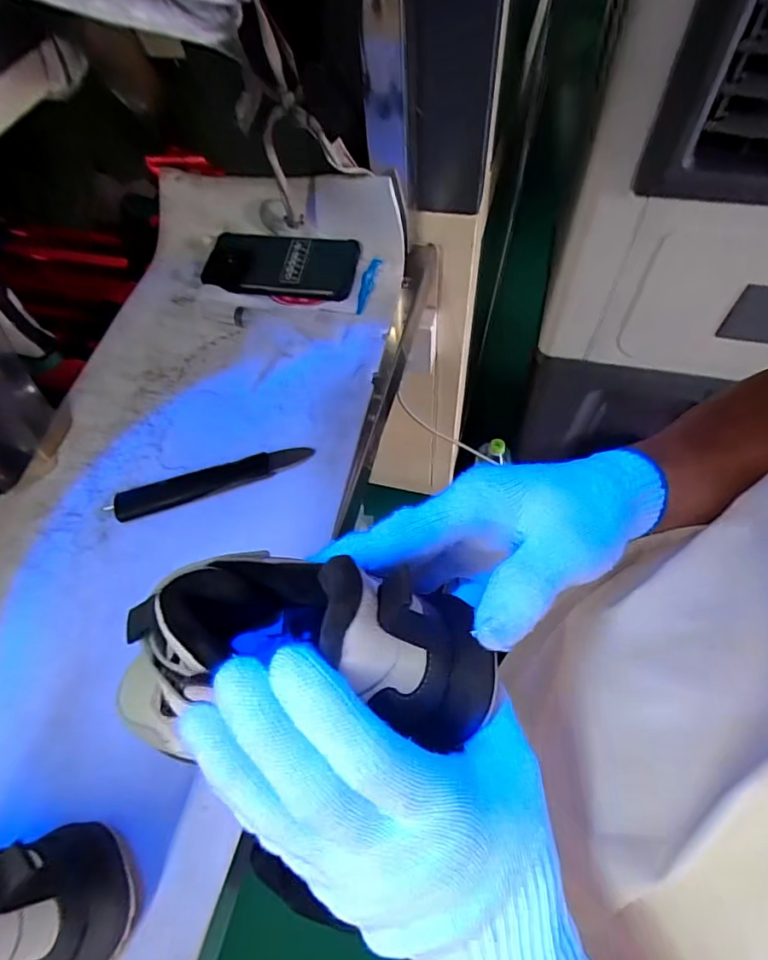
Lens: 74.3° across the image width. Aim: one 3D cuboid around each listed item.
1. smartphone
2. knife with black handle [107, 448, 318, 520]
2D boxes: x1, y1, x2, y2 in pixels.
[{"bbox_3d":[-0.113,-0.236,0.557,0.164,0.019,0.087,3,61,6],"label":"smartphone"},{"bbox_3d":[-0.147,0.000,0.440,0.169,0.009,0.028,-17,61,-6],"label":"knife with black handle"}]

